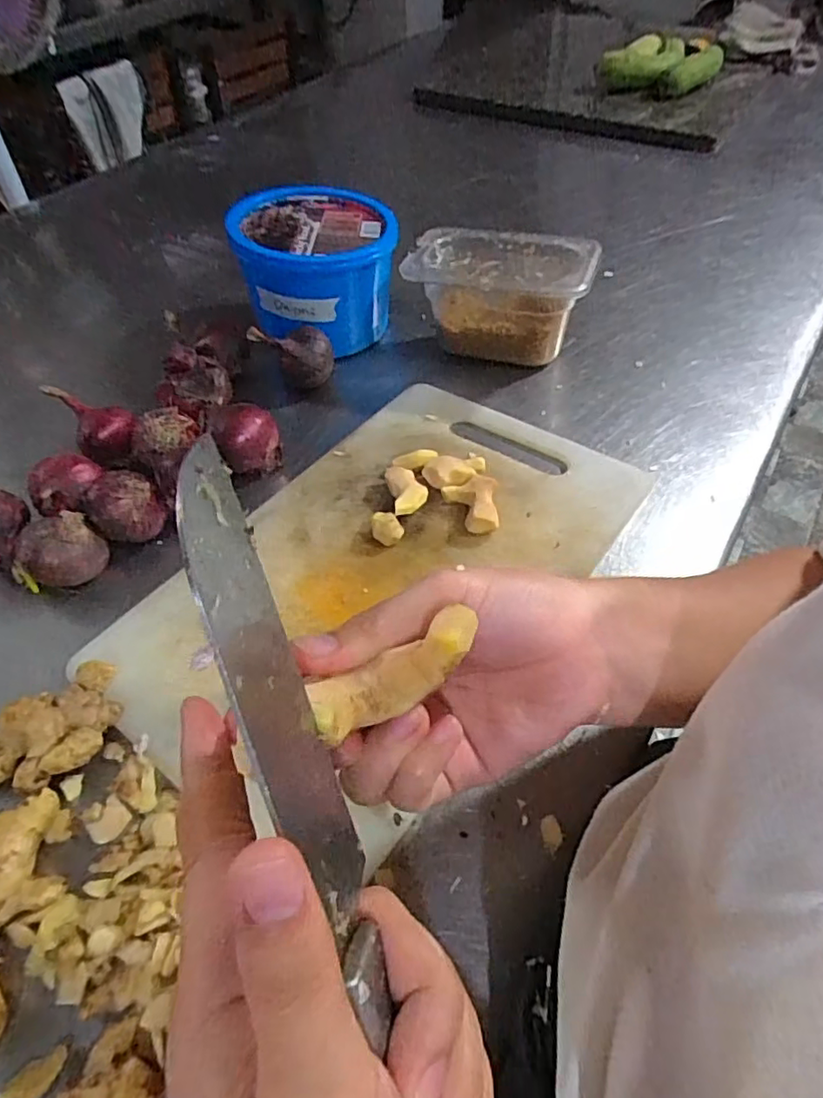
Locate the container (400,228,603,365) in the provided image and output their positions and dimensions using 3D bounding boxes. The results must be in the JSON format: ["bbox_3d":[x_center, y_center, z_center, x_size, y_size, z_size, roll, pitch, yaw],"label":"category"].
[{"bbox_3d":[0.086,-0.245,0.604,0.174,0.107,0.101,14,52,13],"label":"container"}]

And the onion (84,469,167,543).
[{"bbox_3d":[-0.223,-0.033,0.465,0.043,0.043,0.045,-1,51,1],"label":"onion"}]

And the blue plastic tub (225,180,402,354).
[{"bbox_3d":[-0.094,-0.288,0.643,0.152,0.139,0.163,-3,47,4],"label":"blue plastic tub"}]

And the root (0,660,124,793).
[{"bbox_3d":[-0.219,0.115,0.364,0.094,0.033,0.053,-35,58,-24],"label":"root"}]

